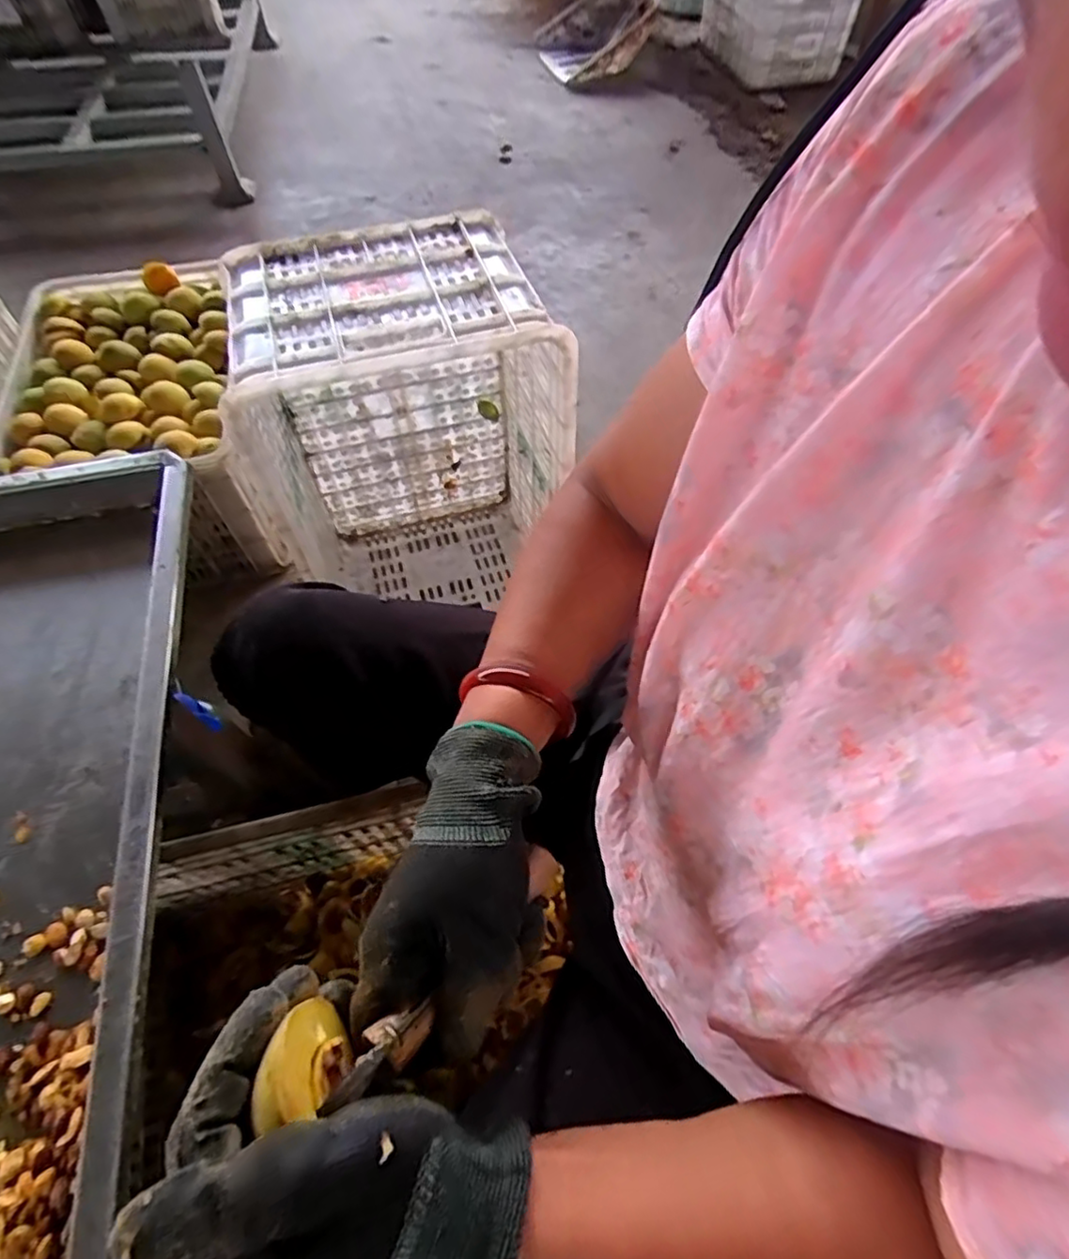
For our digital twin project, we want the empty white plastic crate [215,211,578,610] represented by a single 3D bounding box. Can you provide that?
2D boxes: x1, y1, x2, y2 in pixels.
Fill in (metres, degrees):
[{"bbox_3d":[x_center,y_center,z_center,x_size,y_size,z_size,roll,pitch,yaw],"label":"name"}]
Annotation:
[{"bbox_3d":[-0.172,-0.226,0.872,0.352,0.504,0.279,-17,60,-9],"label":"empty white plastic crate"}]

